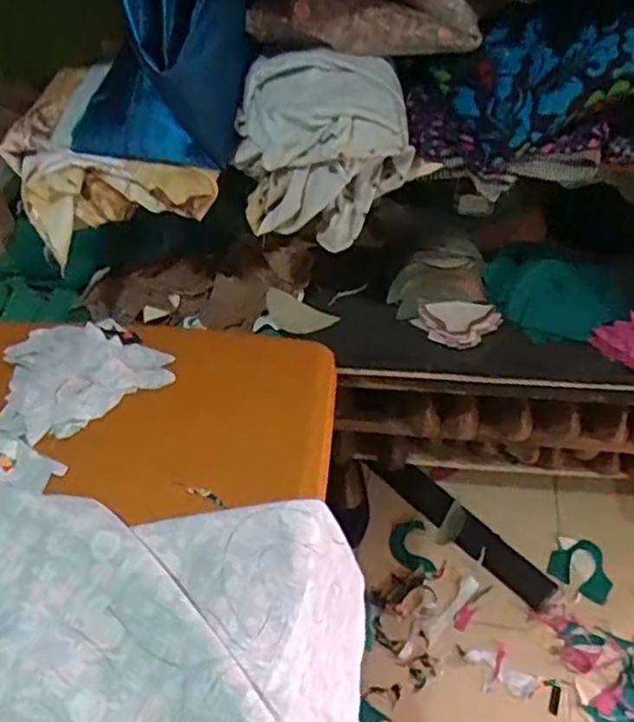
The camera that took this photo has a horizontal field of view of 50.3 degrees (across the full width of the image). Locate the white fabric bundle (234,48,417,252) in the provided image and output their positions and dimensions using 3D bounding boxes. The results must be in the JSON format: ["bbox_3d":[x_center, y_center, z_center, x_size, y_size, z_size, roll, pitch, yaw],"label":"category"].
[{"bbox_3d":[0.010,-0.244,0.768,0.191,0.160,0.136,5,49,9],"label":"white fabric bundle"}]

